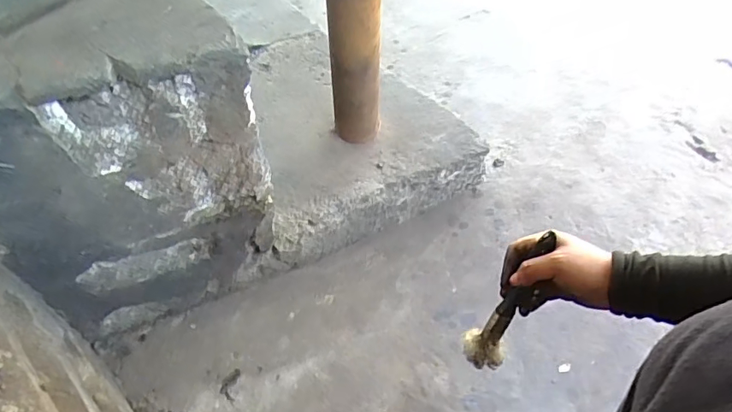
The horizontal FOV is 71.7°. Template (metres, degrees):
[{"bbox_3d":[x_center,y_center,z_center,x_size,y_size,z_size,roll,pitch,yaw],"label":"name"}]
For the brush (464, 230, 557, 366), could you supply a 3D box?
[{"bbox_3d":[0.155,0.099,0.536,0.046,0.164,0.034,33,18,23],"label":"brush"}]

